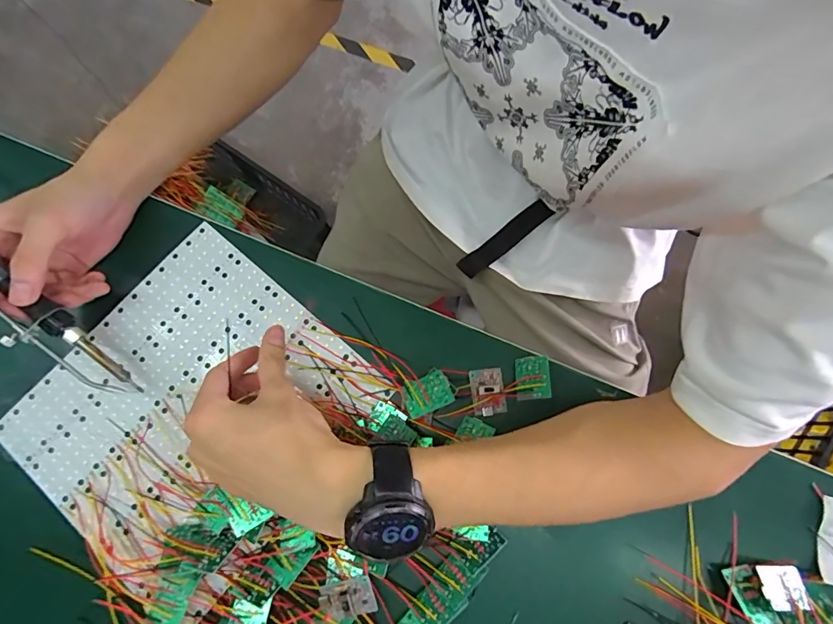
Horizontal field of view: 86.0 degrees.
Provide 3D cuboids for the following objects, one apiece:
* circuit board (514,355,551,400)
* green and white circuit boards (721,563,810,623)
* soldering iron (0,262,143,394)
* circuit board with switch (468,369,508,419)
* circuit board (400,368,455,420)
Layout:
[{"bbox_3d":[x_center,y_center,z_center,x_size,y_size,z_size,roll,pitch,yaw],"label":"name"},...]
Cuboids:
[{"bbox_3d":[0.091,0.051,0.351,0.027,0.004,0.036,-9,52,23],"label":"circuit board"},{"bbox_3d":[0.244,0.192,0.310,0.051,0.009,0.034,-8,52,-10],"label":"green and white circuit boards"},{"bbox_3d":[-0.299,-0.022,0.323,0.233,0.021,0.047,46,81,-8],"label":"soldering iron"},{"bbox_3d":[0.057,0.063,0.352,0.026,0.005,0.036,-7,76,0],"label":"circuit board with switch"},{"bbox_3d":[0.008,0.061,0.337,0.035,0.007,0.028,-23,71,-6],"label":"circuit board"}]

